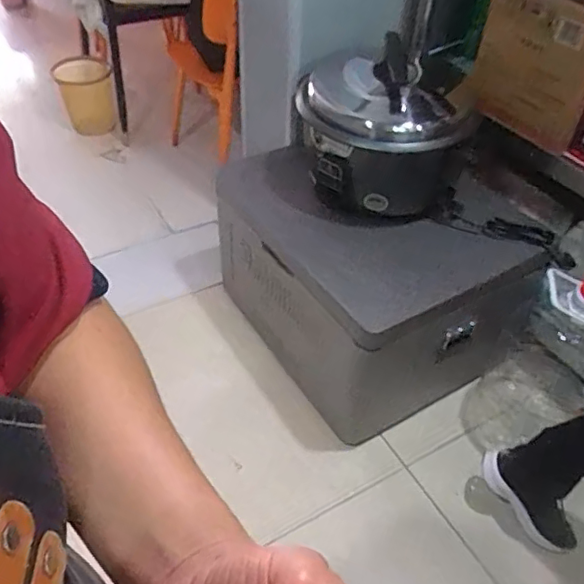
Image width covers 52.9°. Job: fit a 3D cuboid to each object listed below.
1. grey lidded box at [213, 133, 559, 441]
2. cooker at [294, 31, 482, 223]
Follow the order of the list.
[{"bbox_3d":[0.177,-0.034,1.543,0.531,0.443,0.633,-23,51,-24],"label":"grey lidded box"},{"bbox_3d":[0.216,-0.403,1.401,0.390,0.267,0.393,8,45,4],"label":"cooker"}]

